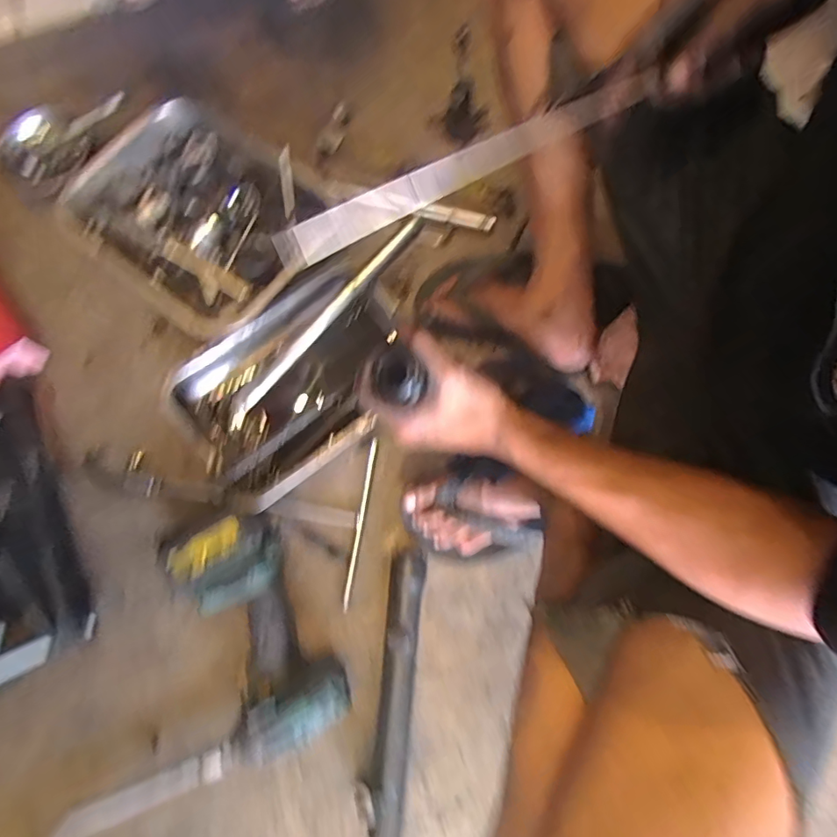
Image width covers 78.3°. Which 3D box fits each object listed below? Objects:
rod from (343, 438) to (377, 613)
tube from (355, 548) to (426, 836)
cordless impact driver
[{"bbox_3d":[-0.072,0.126,0.635,0.008,0.007,0.208,8,74,4],"label":"rod"},{"bbox_3d":[-0.028,0.299,0.567,0.050,0.042,0.300,6,74,3],"label":"tube"},{"bbox_3d":[-0.183,0.229,0.576,0.119,0.070,0.256,-28,74,-6],"label":"cordless impact driver"}]

